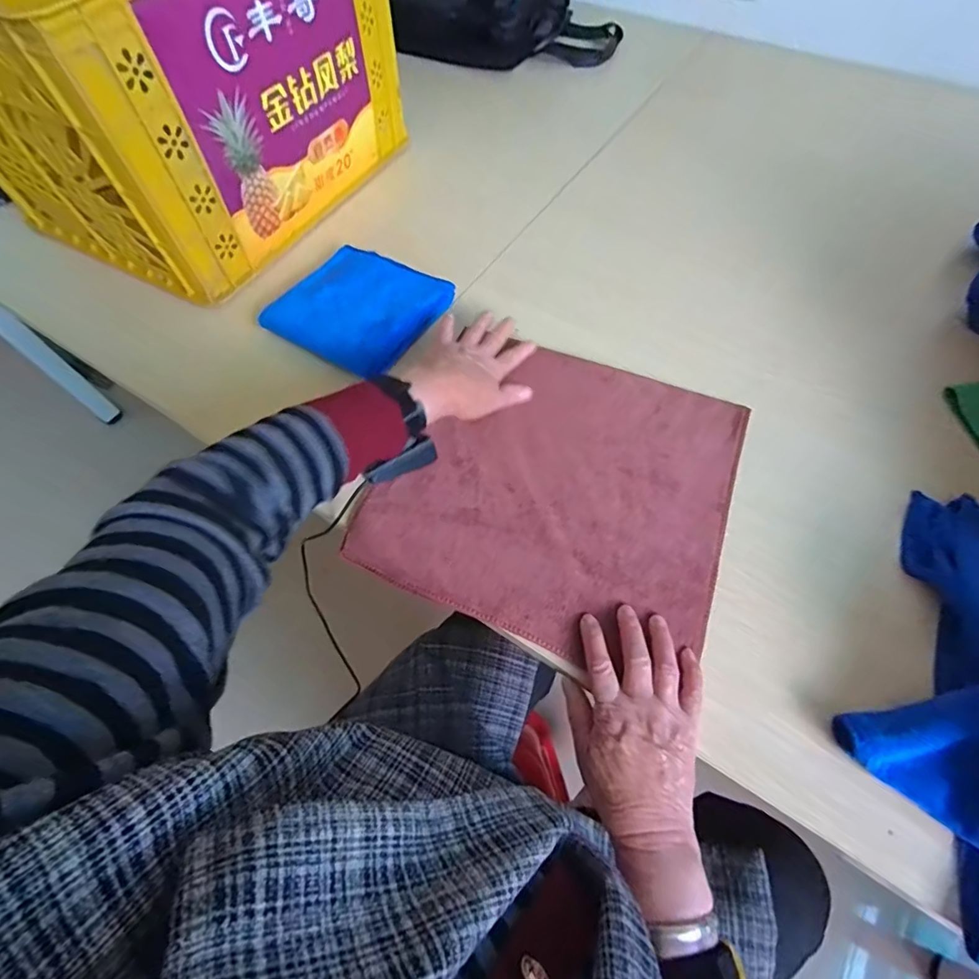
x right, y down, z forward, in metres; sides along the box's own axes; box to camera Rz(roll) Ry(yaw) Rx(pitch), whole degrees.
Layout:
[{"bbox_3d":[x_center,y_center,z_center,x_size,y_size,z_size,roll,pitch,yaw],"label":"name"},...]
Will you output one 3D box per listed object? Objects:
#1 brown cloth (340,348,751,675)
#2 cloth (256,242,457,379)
[{"bbox_3d":[0.071,-0.010,0.486,0.305,0.023,0.307,21,61,16],"label":"brown cloth"},{"bbox_3d":[-0.163,-0.222,0.592,0.177,0.026,0.158,28,66,16],"label":"cloth"}]

